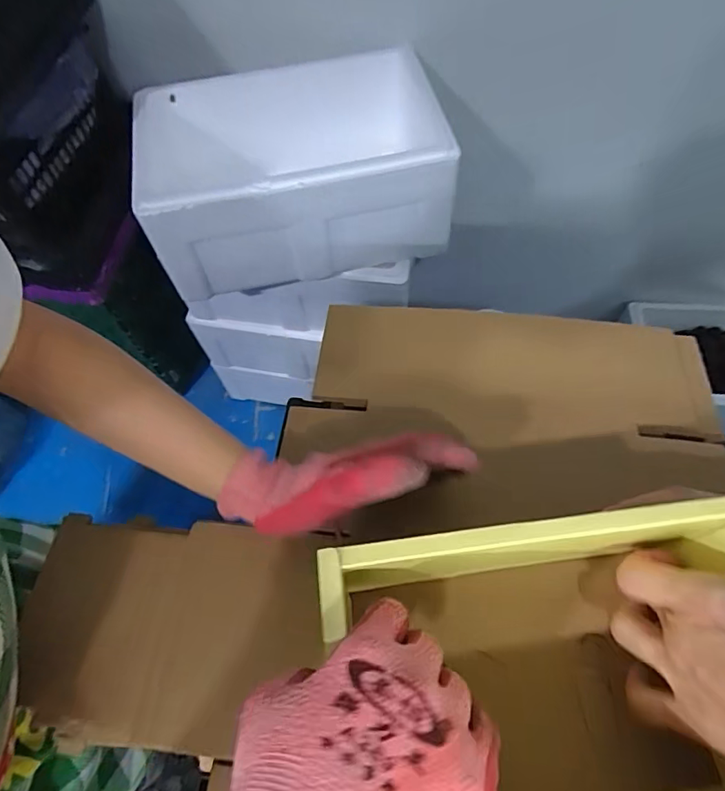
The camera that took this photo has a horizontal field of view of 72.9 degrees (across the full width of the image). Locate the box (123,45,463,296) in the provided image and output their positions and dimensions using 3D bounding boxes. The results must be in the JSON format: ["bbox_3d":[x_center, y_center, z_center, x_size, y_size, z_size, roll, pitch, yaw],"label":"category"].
[{"bbox_3d":[-0.122,-0.388,0.836,0.512,0.200,0.338,-9,62,-2],"label":"box"}]

